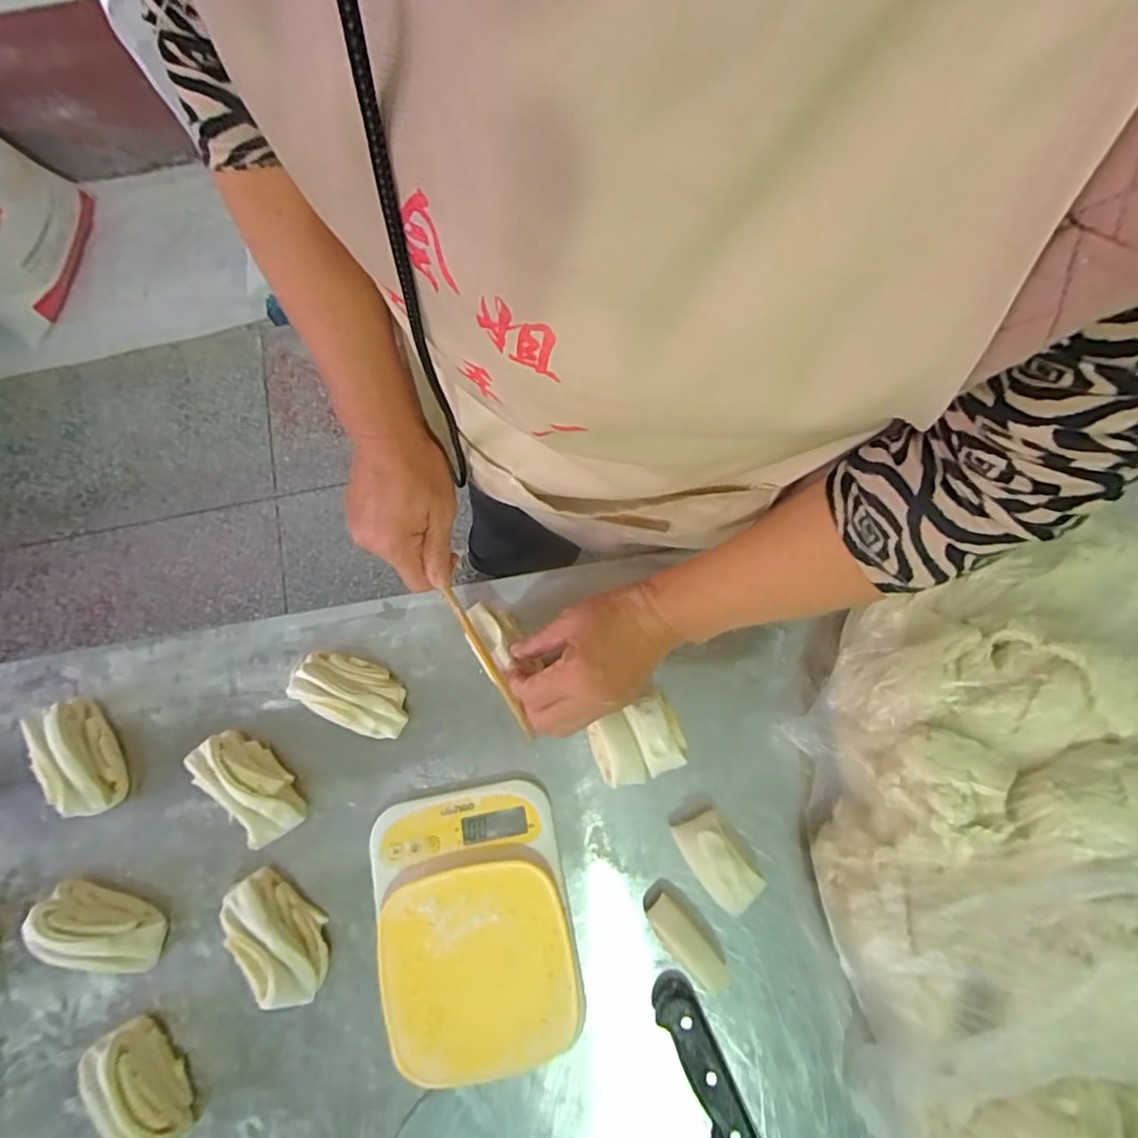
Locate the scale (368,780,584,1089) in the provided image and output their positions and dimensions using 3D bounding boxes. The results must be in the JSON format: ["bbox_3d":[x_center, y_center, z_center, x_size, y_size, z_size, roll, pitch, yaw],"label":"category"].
[{"bbox_3d":[-0.073,0.276,0.480,0.143,0.034,0.191,-11,76,-2],"label":"scale"}]

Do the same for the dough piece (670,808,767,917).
[{"bbox_3d":[0.117,0.232,0.483,0.047,0.046,0.075,-34,78,-7],"label":"dough piece"}]

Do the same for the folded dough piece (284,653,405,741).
[{"bbox_3d":[-0.182,0.103,0.515,0.100,0.042,0.053,25,78,7],"label":"folded dough piece"}]

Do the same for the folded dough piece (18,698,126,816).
[{"bbox_3d":[-0.408,0.158,0.506,0.048,0.045,0.098,-35,78,-7],"label":"folded dough piece"}]

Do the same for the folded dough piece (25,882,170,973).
[{"bbox_3d":[-0.368,0.281,0.473,0.100,0.050,0.049,14,76,5],"label":"folded dough piece"}]

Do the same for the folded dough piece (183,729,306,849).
[{"bbox_3d":[-0.262,0.176,0.501,0.100,0.045,0.045,43,80,10],"label":"folded dough piece"}]

